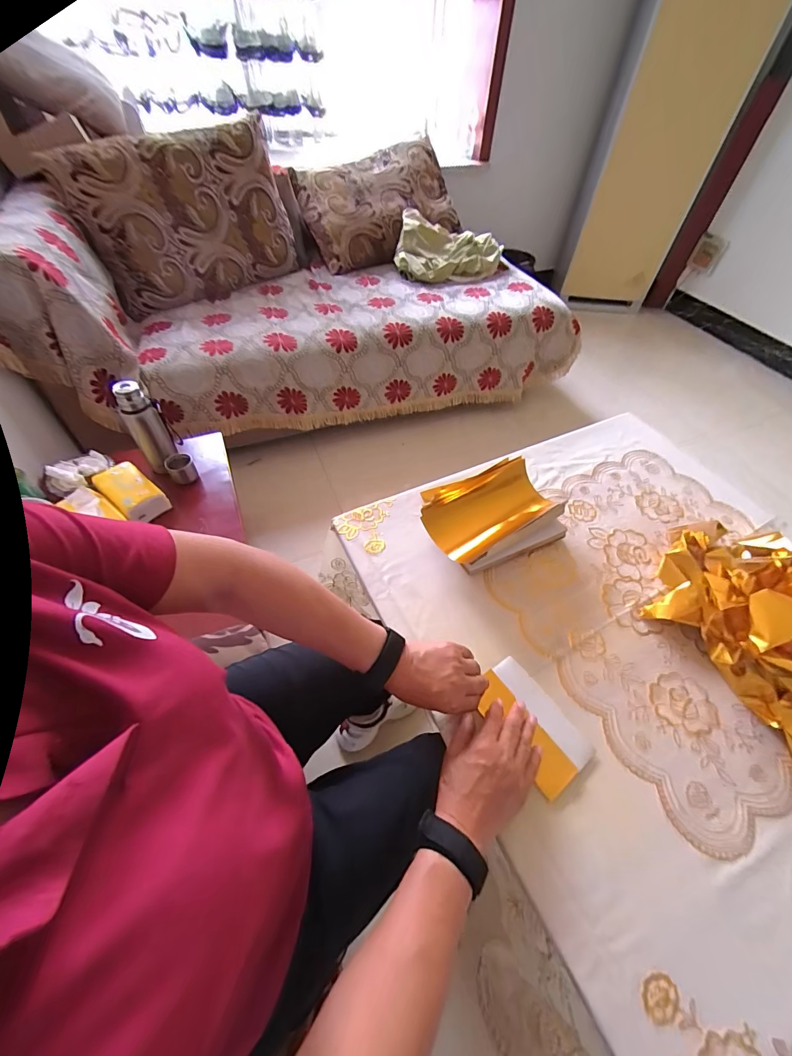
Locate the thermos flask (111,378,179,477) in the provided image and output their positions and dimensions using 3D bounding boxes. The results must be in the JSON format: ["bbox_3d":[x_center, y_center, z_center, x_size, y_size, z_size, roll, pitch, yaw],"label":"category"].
[{"bbox_3d":[-0.580,-0.226,0.927,0.083,0.215,0.085,-30,59,-23],"label":"thermos flask"}]

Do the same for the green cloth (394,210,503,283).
[{"bbox_3d":[0.195,-1.018,1.453,0.380,0.170,0.184,7,52,3],"label":"green cloth"}]

